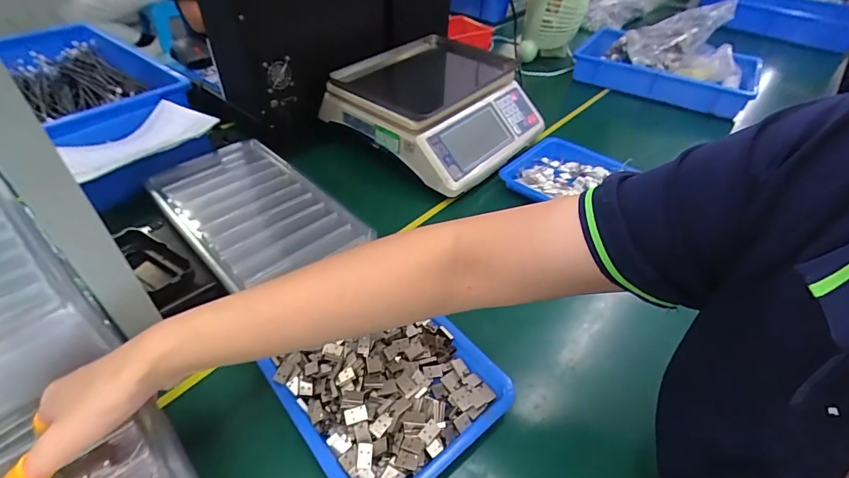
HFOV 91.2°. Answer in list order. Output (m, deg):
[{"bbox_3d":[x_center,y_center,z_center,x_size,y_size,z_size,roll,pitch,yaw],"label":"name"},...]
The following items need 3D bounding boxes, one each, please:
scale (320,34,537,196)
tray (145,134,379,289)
[{"bbox_3d":[0.042,-0.245,0.731,0.296,0.104,0.335,32,50,27],"label":"scale"},{"bbox_3d":[-0.230,-0.045,0.545,0.164,0.018,0.299,-33,54,-32],"label":"tray"}]

